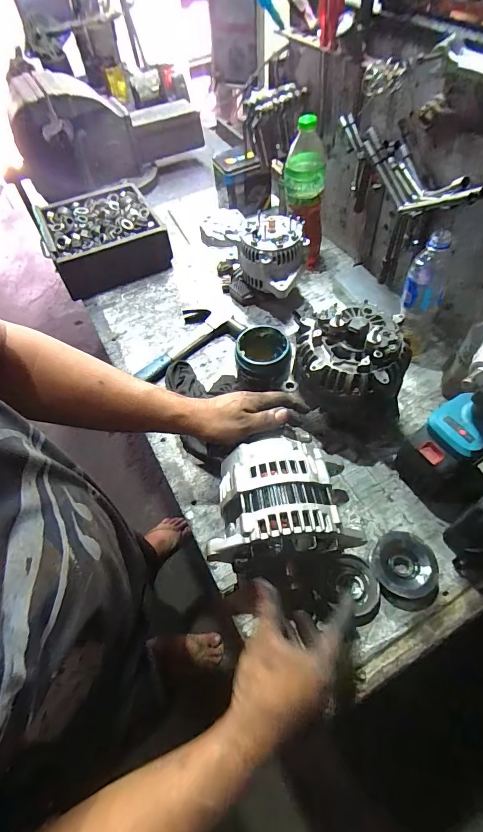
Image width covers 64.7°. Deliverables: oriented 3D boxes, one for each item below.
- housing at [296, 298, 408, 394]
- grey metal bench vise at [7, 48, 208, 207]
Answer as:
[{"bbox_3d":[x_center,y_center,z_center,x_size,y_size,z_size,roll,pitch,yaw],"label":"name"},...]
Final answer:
[{"bbox_3d":[0.155,-0.088,0.531,0.148,0.073,0.131,-6,58,0],"label":"housing"},{"bbox_3d":[-0.373,-0.794,1.062,0.484,0.277,0.218,-34,62,-17],"label":"grey metal bench vise"}]

